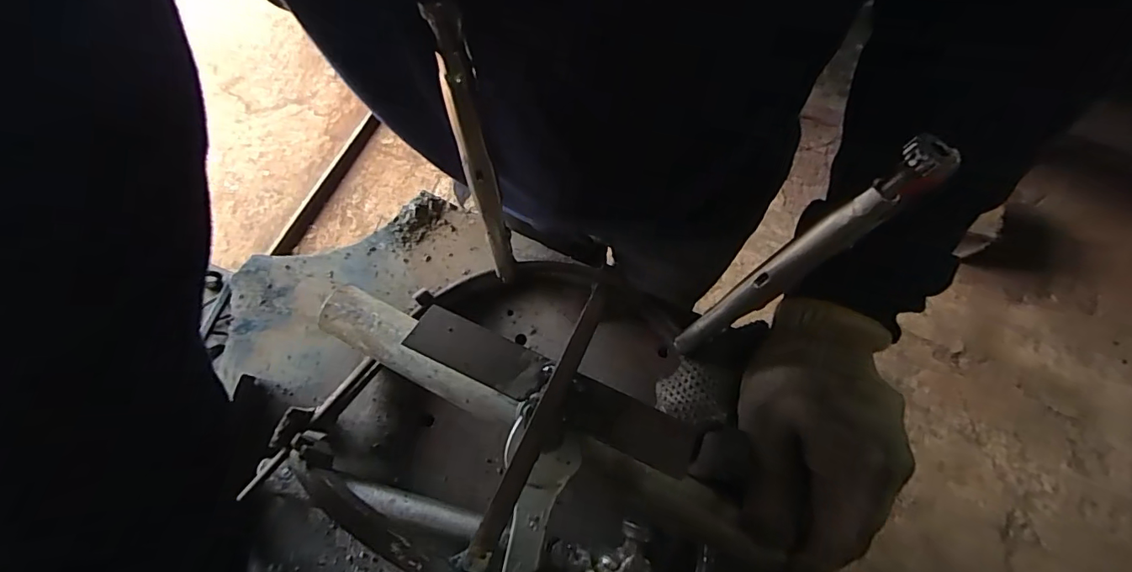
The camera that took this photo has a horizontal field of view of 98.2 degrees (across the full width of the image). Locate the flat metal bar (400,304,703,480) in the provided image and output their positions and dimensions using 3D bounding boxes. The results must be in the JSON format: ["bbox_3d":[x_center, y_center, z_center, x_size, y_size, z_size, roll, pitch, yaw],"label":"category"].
[{"bbox_3d":[-0.009,0.047,0.232,0.140,0.006,0.025,24,73,7],"label":"flat metal bar"}]

